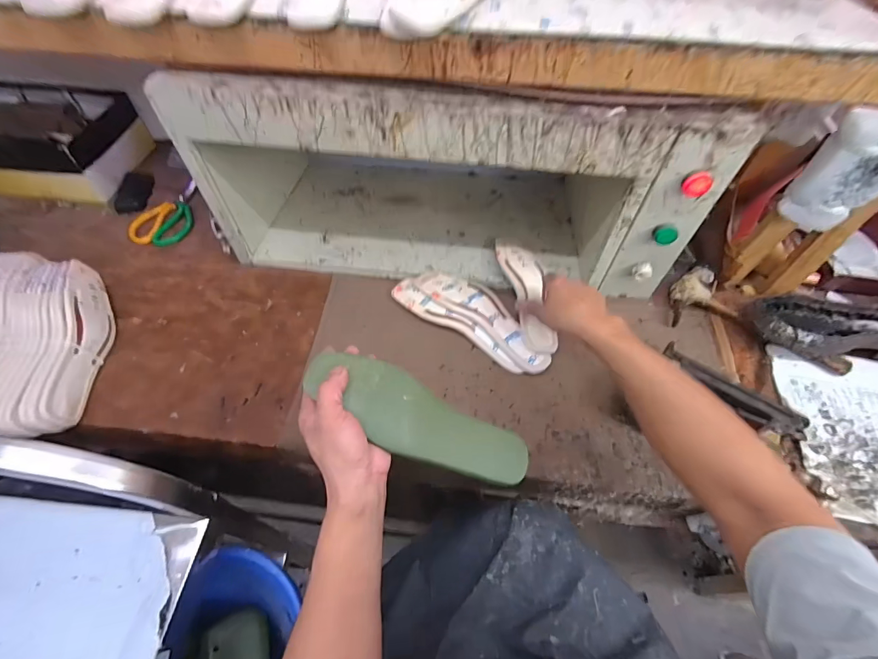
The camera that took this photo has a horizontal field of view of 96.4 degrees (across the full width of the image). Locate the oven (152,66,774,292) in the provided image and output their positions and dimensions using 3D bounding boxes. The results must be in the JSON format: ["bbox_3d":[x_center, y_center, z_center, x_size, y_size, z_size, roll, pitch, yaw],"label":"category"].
[{"bbox_3d":[0.019,-0.266,0.603,0.664,0.274,0.279,5,56,3],"label":"oven"}]

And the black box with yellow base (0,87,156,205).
[{"bbox_3d":[-0.786,-0.367,0.767,0.343,0.122,0.238,8,56,5],"label":"black box with yellow base"}]

